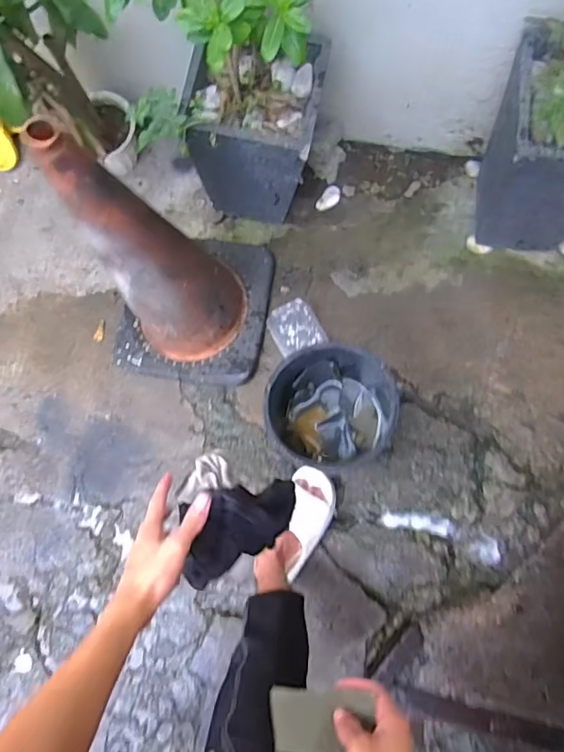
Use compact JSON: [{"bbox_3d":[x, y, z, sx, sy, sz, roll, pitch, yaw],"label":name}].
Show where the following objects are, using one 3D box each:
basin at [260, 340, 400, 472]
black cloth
[{"bbox_3d":[0.103,0.071,1.164,0.267,0.224,0.249,0,77,-1],"label":"basin"},{"bbox_3d":[-0.051,0.187,0.663,0.153,0.111,0.091,-21,79,-5],"label":"black cloth"}]

